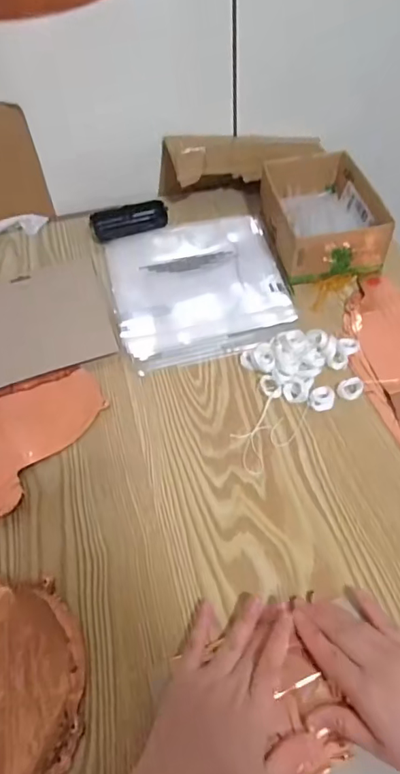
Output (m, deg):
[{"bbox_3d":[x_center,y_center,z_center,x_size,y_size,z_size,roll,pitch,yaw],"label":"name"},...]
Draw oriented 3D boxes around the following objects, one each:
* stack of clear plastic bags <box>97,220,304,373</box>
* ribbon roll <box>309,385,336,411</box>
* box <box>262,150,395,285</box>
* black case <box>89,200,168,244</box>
[{"bbox_3d":[-0.005,-0.135,0.639,0.211,0.021,0.251,-11,50,-3],"label":"stack of clear plastic bags"},{"bbox_3d":[0.130,0.013,0.525,0.025,0.011,0.027,-2,53,2],"label":"ribbon roll"},{"bbox_3d":[0.161,-0.229,0.664,0.134,0.066,0.195,-5,53,0],"label":"box"},{"bbox_3d":[-0.103,-0.242,0.722,0.109,0.029,0.037,-9,54,-3],"label":"black case"}]

